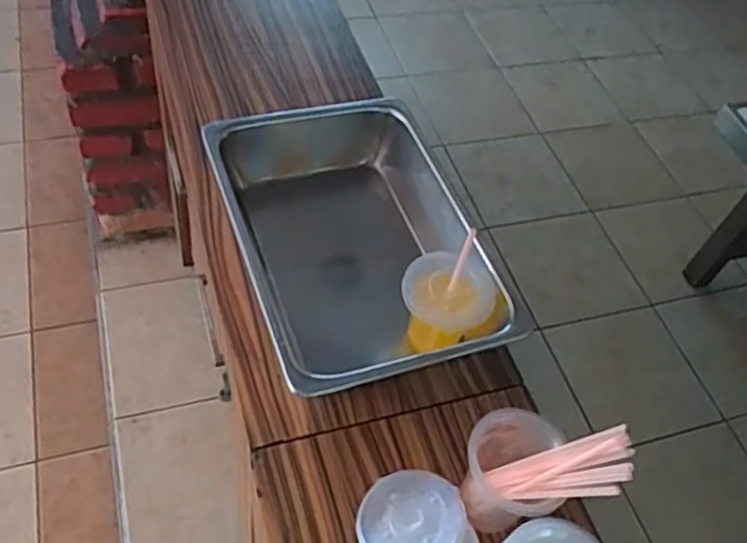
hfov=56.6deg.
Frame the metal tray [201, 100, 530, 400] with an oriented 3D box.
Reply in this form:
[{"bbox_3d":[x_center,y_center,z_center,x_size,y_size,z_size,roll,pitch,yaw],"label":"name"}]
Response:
[{"bbox_3d":[-0.011,-0.028,0.804,0.285,0.113,0.369,-12,56,-18],"label":"metal tray"}]

